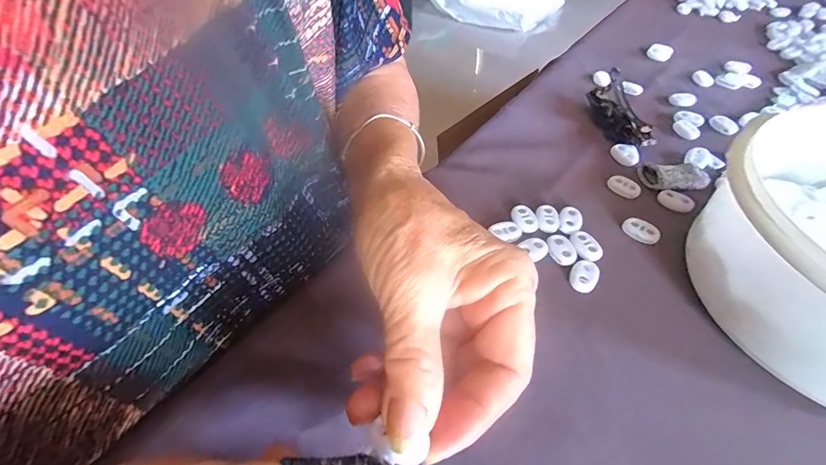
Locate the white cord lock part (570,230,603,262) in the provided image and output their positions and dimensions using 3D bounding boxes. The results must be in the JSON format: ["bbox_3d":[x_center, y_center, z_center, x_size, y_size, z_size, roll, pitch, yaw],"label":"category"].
[{"bbox_3d":[0.110,0.008,0.235,0.015,0.004,0.022,-21,53,-16],"label":"white cord lock part"}]

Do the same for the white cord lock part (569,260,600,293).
[{"bbox_3d":[0.103,0.026,0.222,0.016,0.004,0.021,36,59,26],"label":"white cord lock part"}]

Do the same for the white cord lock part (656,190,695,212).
[{"bbox_3d":[0.185,-0.022,0.261,0.011,0.007,0.022,-33,57,-24],"label":"white cord lock part"}]

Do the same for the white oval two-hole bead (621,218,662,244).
[{"bbox_3d":[0.150,-0.001,0.243,0.013,0.007,0.022,-31,57,-23],"label":"white oval two-hole bead"}]

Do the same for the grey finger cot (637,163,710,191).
[{"bbox_3d":[0.193,-0.042,0.273,0.044,0.008,0.028,-2,50,-2],"label":"grey finger cot"}]

